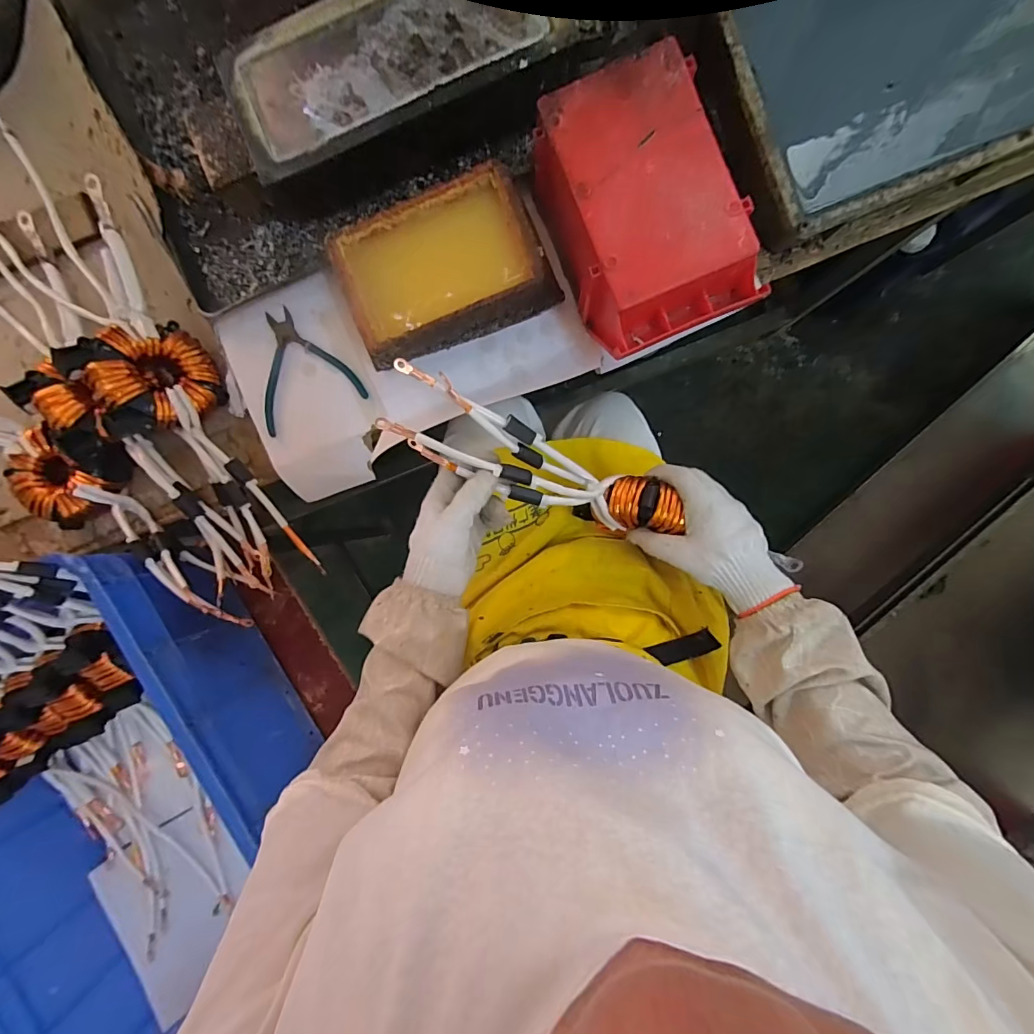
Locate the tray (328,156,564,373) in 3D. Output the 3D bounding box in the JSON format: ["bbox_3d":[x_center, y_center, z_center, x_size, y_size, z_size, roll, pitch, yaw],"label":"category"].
[{"bbox_3d":[-0.075,-0.271,0.508,0.215,0.064,0.139,-24,90,4],"label":"tray"}]

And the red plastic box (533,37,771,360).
[{"bbox_3d":[0.123,-0.292,0.456,0.154,0.087,0.240,-24,90,4],"label":"red plastic box"}]

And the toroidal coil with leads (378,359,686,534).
[{"bbox_3d":[0.017,-0.048,0.446,0.291,0.059,0.073,21,93,-12],"label":"toroidal coil with leads"}]

